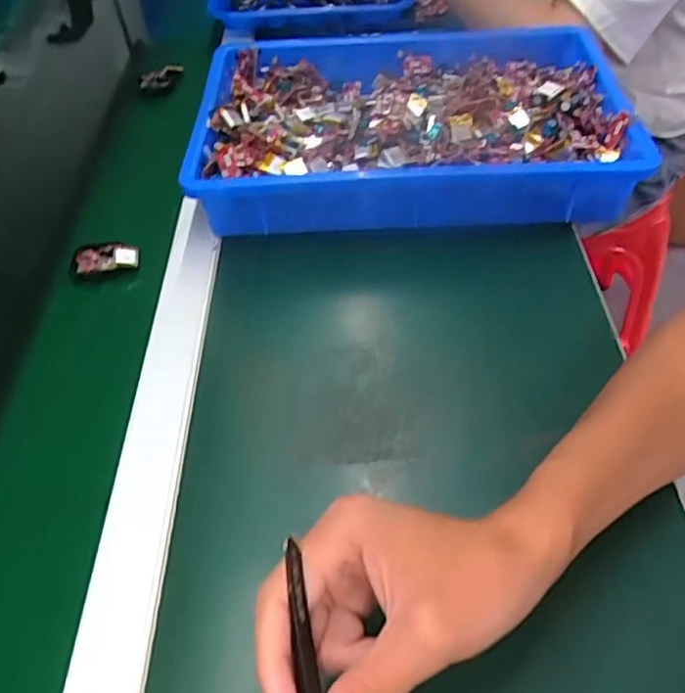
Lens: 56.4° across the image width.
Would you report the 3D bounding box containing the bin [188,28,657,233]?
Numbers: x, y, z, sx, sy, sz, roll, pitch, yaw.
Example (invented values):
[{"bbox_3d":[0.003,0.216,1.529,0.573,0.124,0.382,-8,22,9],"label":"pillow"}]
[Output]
[{"bbox_3d":[0.055,-0.203,0.595,0.361,0.072,0.252,-2,50,2],"label":"bin"}]

